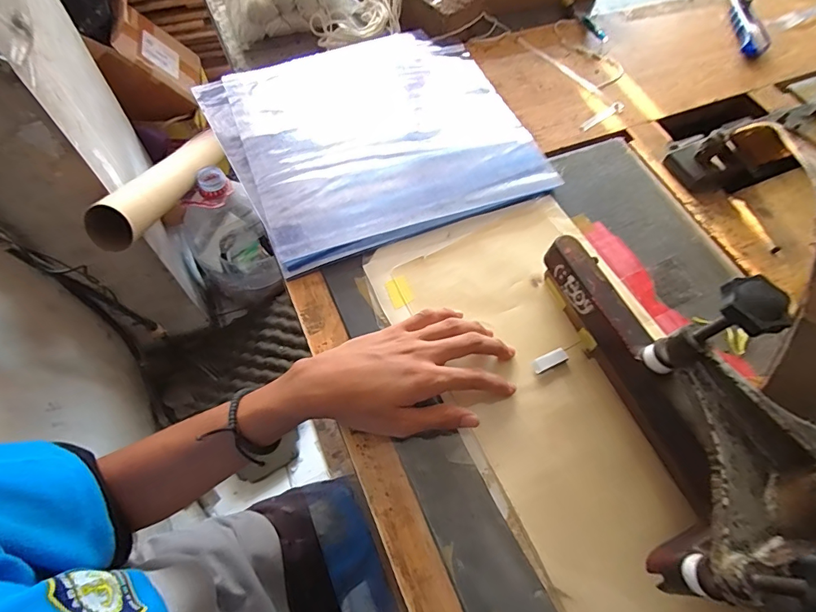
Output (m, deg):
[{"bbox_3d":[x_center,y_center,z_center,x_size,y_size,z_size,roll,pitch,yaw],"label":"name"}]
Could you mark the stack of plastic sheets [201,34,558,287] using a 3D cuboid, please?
[{"bbox_3d":[-0.035,-0.198,0.498,0.322,0.017,0.290,-21,65,-14],"label":"stack of plastic sheets"}]

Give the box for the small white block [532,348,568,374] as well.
[{"bbox_3d":[0.123,0.047,0.381,0.033,0.005,0.013,-20,64,-14],"label":"small white block"}]

